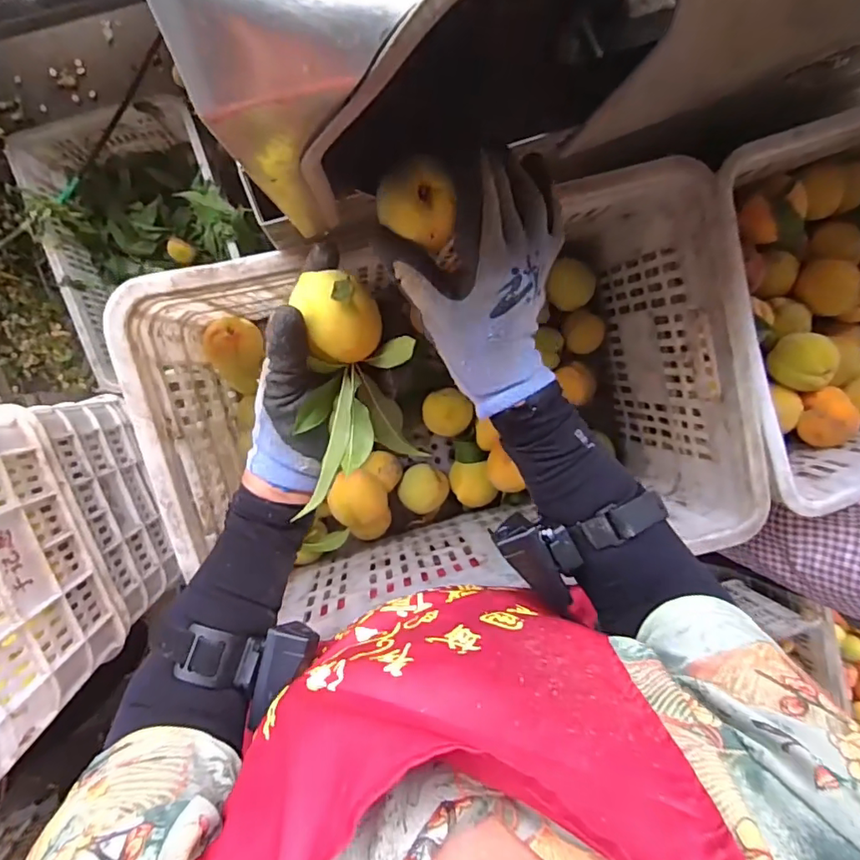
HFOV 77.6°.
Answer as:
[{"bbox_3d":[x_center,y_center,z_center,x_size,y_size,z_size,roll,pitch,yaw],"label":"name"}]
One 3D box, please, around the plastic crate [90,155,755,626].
[{"bbox_3d":[0.018,-0.024,0.594,0.520,0.273,0.337,-14,98,-6],"label":"plastic crate"}]

